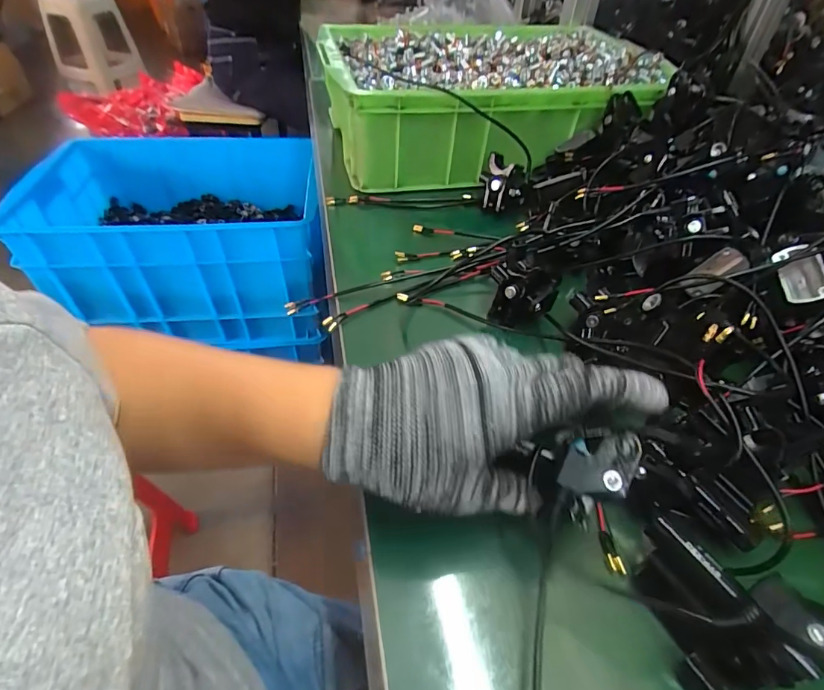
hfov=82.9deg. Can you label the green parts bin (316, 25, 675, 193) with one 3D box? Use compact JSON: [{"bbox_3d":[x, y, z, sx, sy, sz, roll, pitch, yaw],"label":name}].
[{"bbox_3d":[0.093,-0.325,0.617,0.400,0.117,0.289,-7,47,-10],"label":"green parts bin"}]

